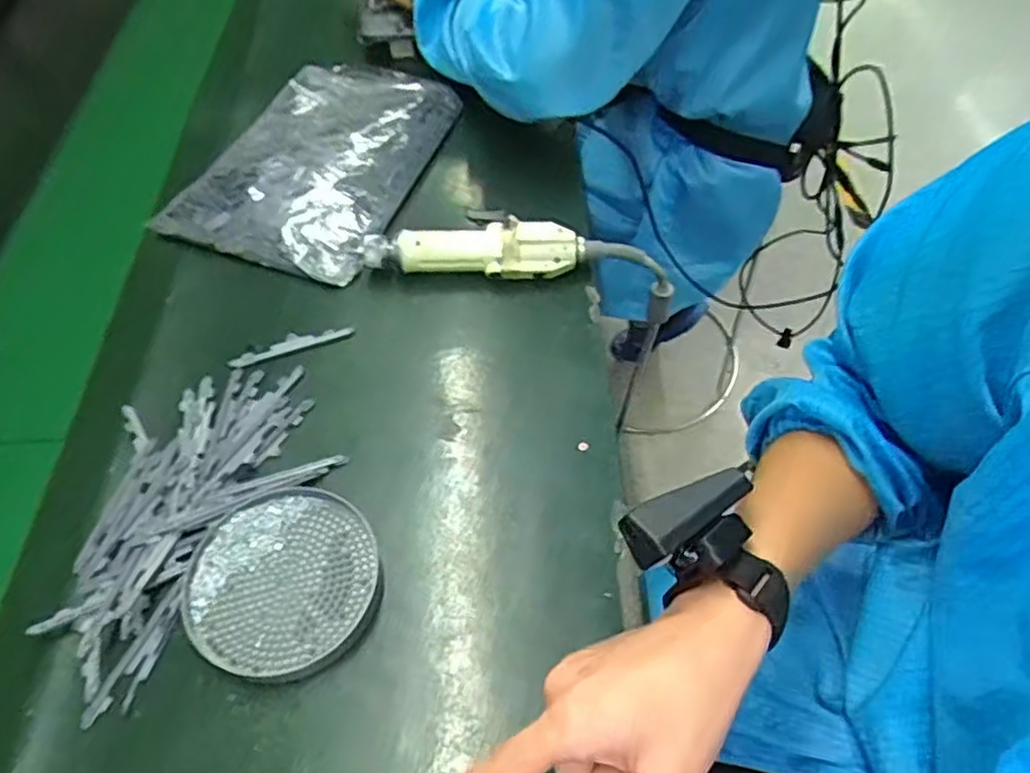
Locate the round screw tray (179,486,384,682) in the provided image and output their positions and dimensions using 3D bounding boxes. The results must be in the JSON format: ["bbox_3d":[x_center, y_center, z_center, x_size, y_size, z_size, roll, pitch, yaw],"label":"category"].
[{"bbox_3d":[-0.142,0.120,0.435,0.114,0.013,0.111,-2,54,3],"label":"round screw tray"}]

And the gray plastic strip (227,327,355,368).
[{"bbox_3d":[-0.173,-0.034,0.542,0.094,0.004,0.018,-18,55,-8],"label":"gray plastic strip"}]

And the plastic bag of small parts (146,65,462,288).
[{"bbox_3d":[-0.173,-0.212,0.646,0.177,0.039,0.263,17,58,15],"label":"plastic bag of small parts"}]

